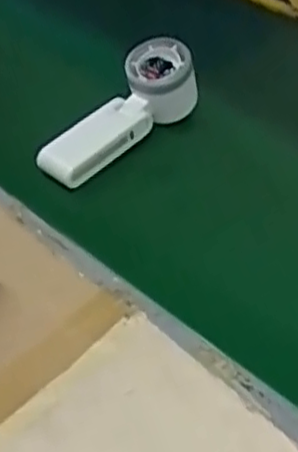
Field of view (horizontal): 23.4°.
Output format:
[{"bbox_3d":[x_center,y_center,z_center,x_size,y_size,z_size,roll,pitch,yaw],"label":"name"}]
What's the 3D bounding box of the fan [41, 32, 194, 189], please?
[{"bbox_3d":[-0.027,-0.089,0.622,0.061,0.060,0.160,36,70,30],"label":"fan"}]

